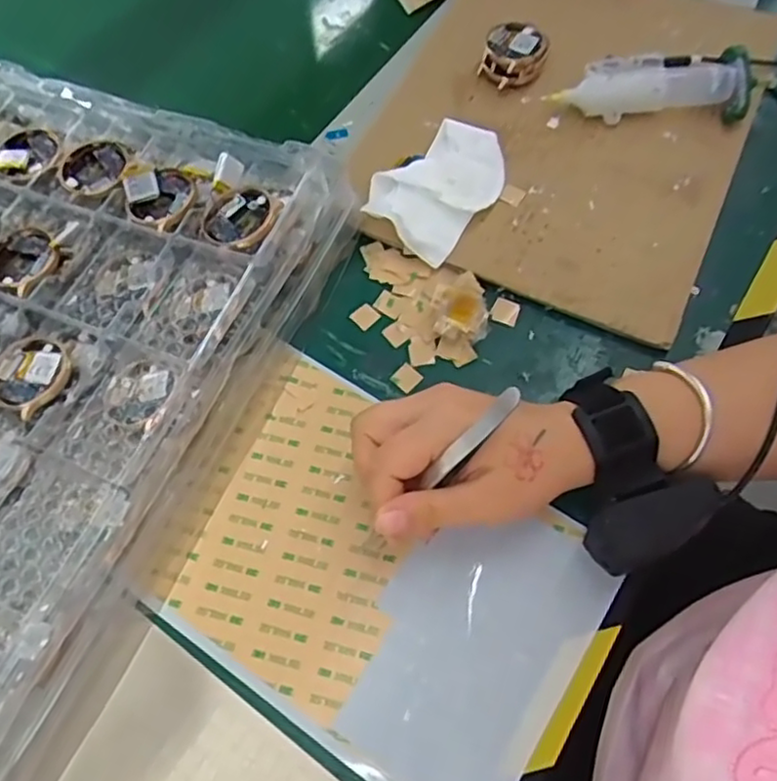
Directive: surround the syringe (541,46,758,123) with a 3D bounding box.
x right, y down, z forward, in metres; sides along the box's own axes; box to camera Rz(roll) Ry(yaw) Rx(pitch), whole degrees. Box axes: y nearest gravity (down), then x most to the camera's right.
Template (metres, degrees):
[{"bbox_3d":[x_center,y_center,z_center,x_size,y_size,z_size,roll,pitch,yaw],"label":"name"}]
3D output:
[{"bbox_3d":[0.188,-0.215,0.486,0.143,0.035,0.041,-5,64,-1],"label":"syringe"}]

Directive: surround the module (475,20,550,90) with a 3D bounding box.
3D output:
[{"bbox_3d":[0.095,-0.251,0.509,0.045,0.031,0.040,19,66,10],"label":"module"}]

